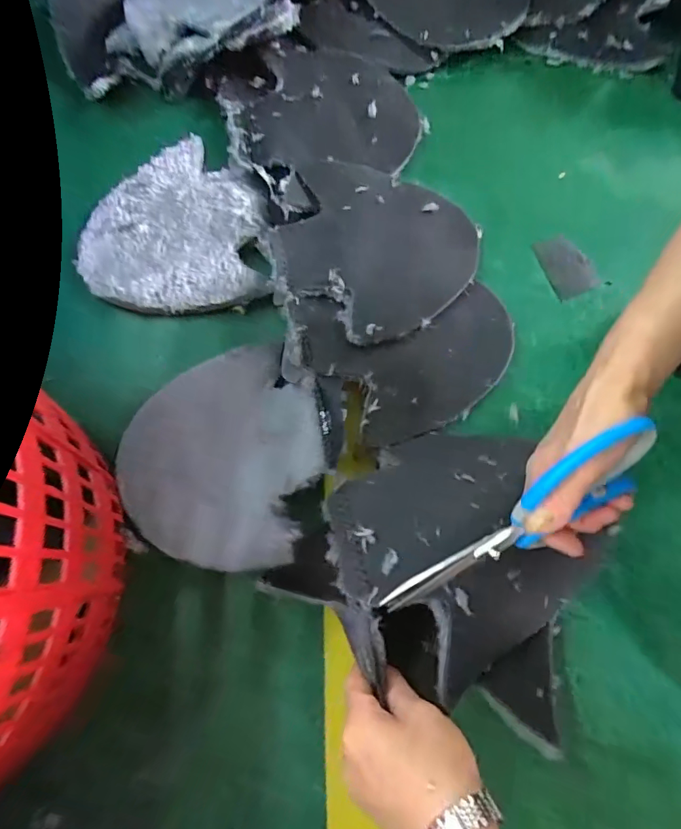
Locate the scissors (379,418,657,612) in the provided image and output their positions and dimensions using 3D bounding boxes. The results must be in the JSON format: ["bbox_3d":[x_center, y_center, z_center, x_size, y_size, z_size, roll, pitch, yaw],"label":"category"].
[{"bbox_3d":[0.105,0.066,0.286,0.185,0.079,0.013,-26,44,-2],"label":"scissors"}]

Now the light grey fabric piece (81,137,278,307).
[{"bbox_3d":[-0.179,-0.203,0.495,0.190,0.021,0.199,-7,72,-1],"label":"light grey fabric piece"}]

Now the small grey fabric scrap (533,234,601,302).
[{"bbox_3d":[0.237,-0.156,0.490,0.046,0.004,0.070,-18,73,-4],"label":"small grey fabric scrap"}]

